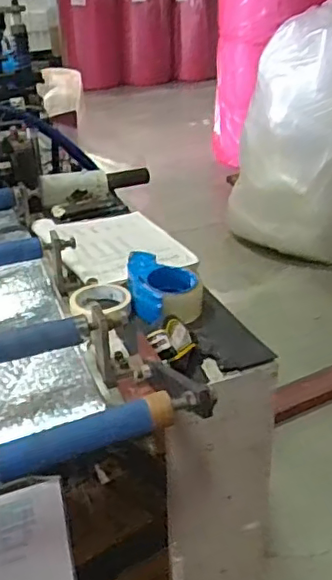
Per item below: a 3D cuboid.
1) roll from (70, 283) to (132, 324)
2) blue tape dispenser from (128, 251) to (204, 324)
[{"bbox_3d":[-0.104,0.023,0.949,0.093,0.032,0.100,-1,29,1],"label":"roll"},{"bbox_3d":[-0.002,-0.007,0.951,0.111,0.055,0.160,-6,30,-7],"label":"blue tape dispenser"}]

